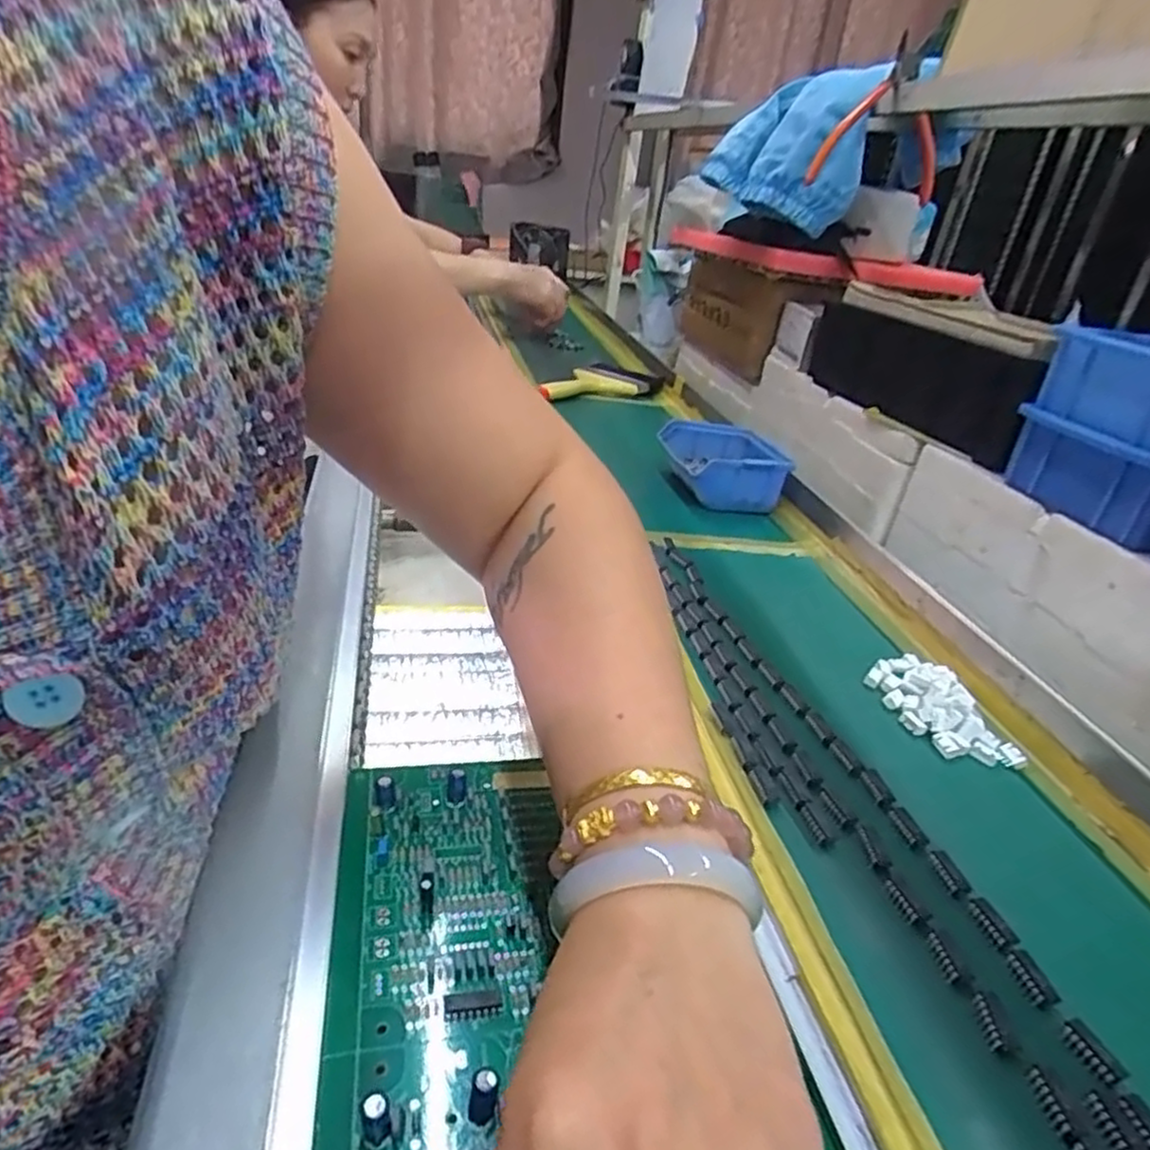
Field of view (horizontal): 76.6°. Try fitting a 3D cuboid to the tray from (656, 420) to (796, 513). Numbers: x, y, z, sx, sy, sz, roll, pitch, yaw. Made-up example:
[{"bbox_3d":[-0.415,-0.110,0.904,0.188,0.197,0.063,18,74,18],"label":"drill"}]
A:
[{"bbox_3d":[0.133,-0.103,0.674,0.097,0.050,0.114,1,29,-11],"label":"tray"}]

